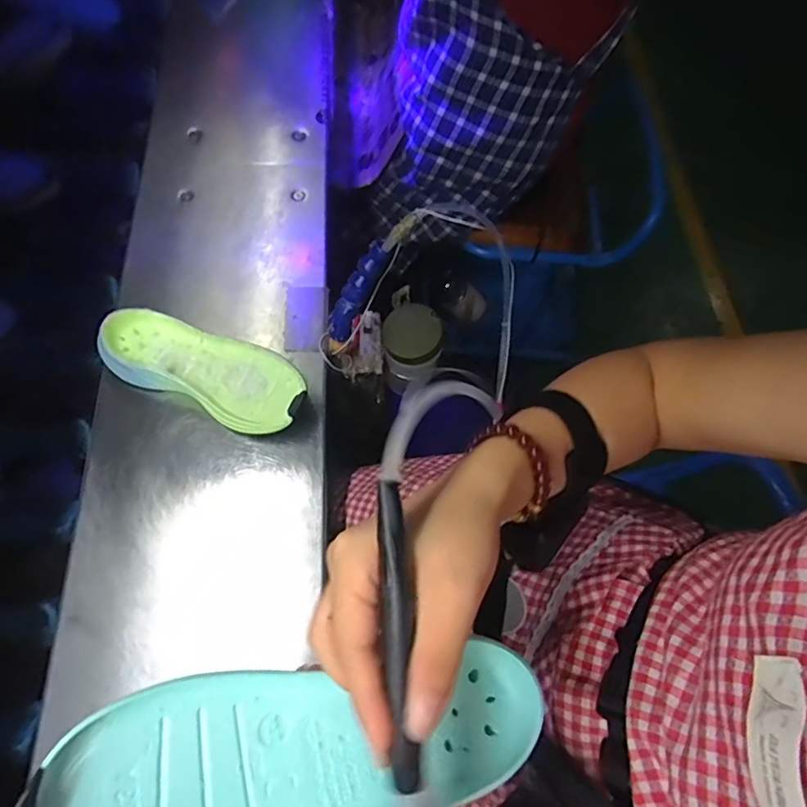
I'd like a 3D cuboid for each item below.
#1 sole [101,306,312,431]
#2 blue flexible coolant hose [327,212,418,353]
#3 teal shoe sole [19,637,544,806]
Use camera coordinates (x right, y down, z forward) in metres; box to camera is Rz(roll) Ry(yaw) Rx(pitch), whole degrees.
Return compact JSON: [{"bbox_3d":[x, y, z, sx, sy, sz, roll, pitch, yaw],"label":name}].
[{"bbox_3d":[-0.205,-0.035,0.564,0.220,0.049,0.088,21,69,8],"label":"sole"},{"bbox_3d":[-0.043,-0.113,0.540,0.031,0.194,0.022,-14,64,-41],"label":"blue flexible coolant hose"},{"bbox_3d":[-0.037,0.167,0.247,0.223,0.029,0.078,2,66,-22],"label":"teal shoe sole"}]

